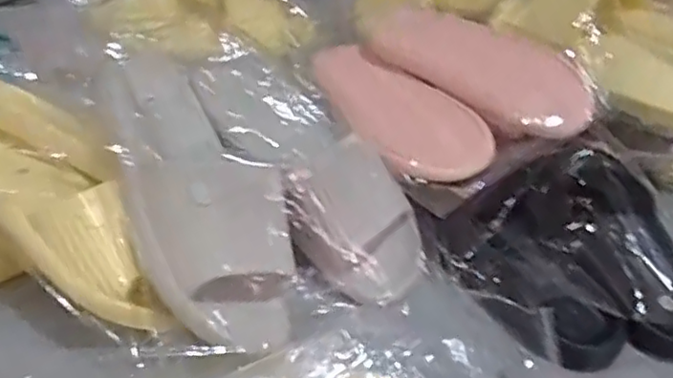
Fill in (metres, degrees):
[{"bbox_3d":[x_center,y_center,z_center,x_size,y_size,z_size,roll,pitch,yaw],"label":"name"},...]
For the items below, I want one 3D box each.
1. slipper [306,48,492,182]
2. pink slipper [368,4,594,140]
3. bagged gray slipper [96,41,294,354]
[{"bbox_3d":[0.056,-0.092,0.662,0.106,0.035,0.264,-7,39,-19],"label":"slipper"},{"bbox_3d":[0.143,-0.130,0.679,0.105,0.043,0.262,-43,54,-10],"label":"pink slipper"},{"bbox_3d":[-0.116,-0.010,0.522,0.112,0.065,0.286,-14,61,-27],"label":"bagged gray slipper"}]

